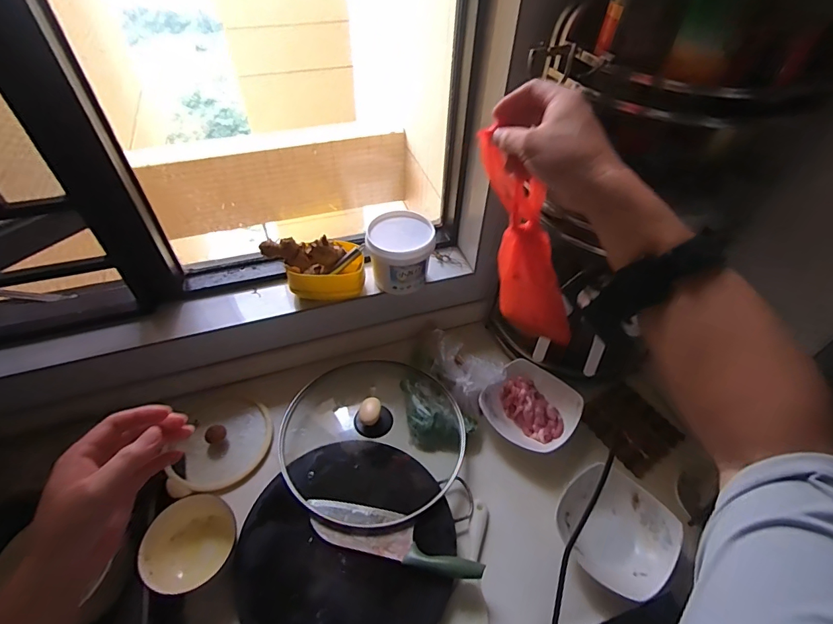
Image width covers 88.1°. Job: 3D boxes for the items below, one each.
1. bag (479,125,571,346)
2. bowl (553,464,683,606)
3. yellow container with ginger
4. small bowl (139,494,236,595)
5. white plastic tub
[{"bbox_3d":[0.123,-0.077,0.488,0.040,0.249,0.083,-38,33,-30],"label":"bag"},{"bbox_3d":[0.319,0.350,0.692,0.177,0.051,0.170,35,56,27],"label":"bowl"},{"bbox_3d":[-0.185,-0.077,0.815,0.177,0.123,0.084,-12,49,-11],"label":"yellow container with ginger"},{"bbox_3d":[-0.339,0.350,0.649,0.124,0.059,0.125,0,48,-1],"label":"small bowl"},{"bbox_3d":[-0.030,-0.114,0.844,0.125,0.122,0.107,0,48,-1],"label":"white plastic tub"}]

